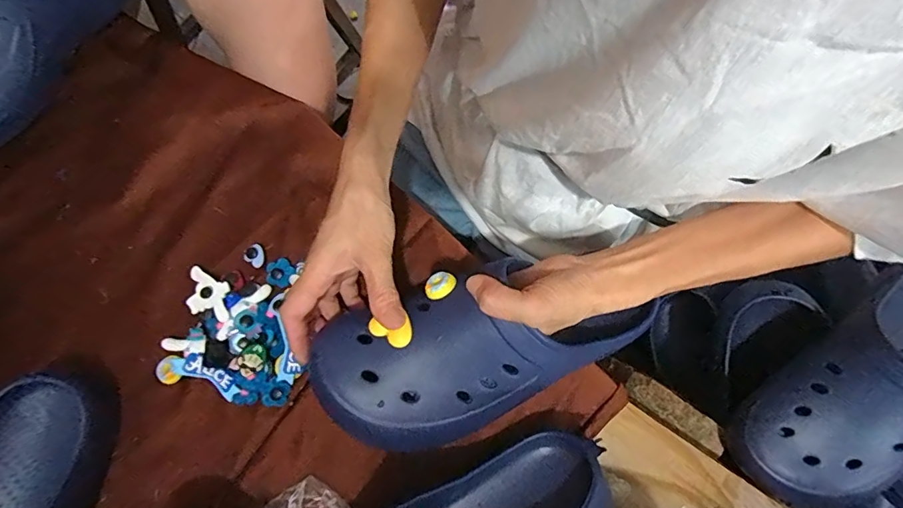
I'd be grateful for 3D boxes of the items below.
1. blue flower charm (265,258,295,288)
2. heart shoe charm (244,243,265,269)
[{"bbox_3d":[-0.153,0.016,0.417,0.025,0.005,0.023,0,78,-1],"label":"blue flower charm"},{"bbox_3d":[-0.177,0.002,0.424,0.017,0.007,0.018,35,80,7],"label":"heart shoe charm"}]

